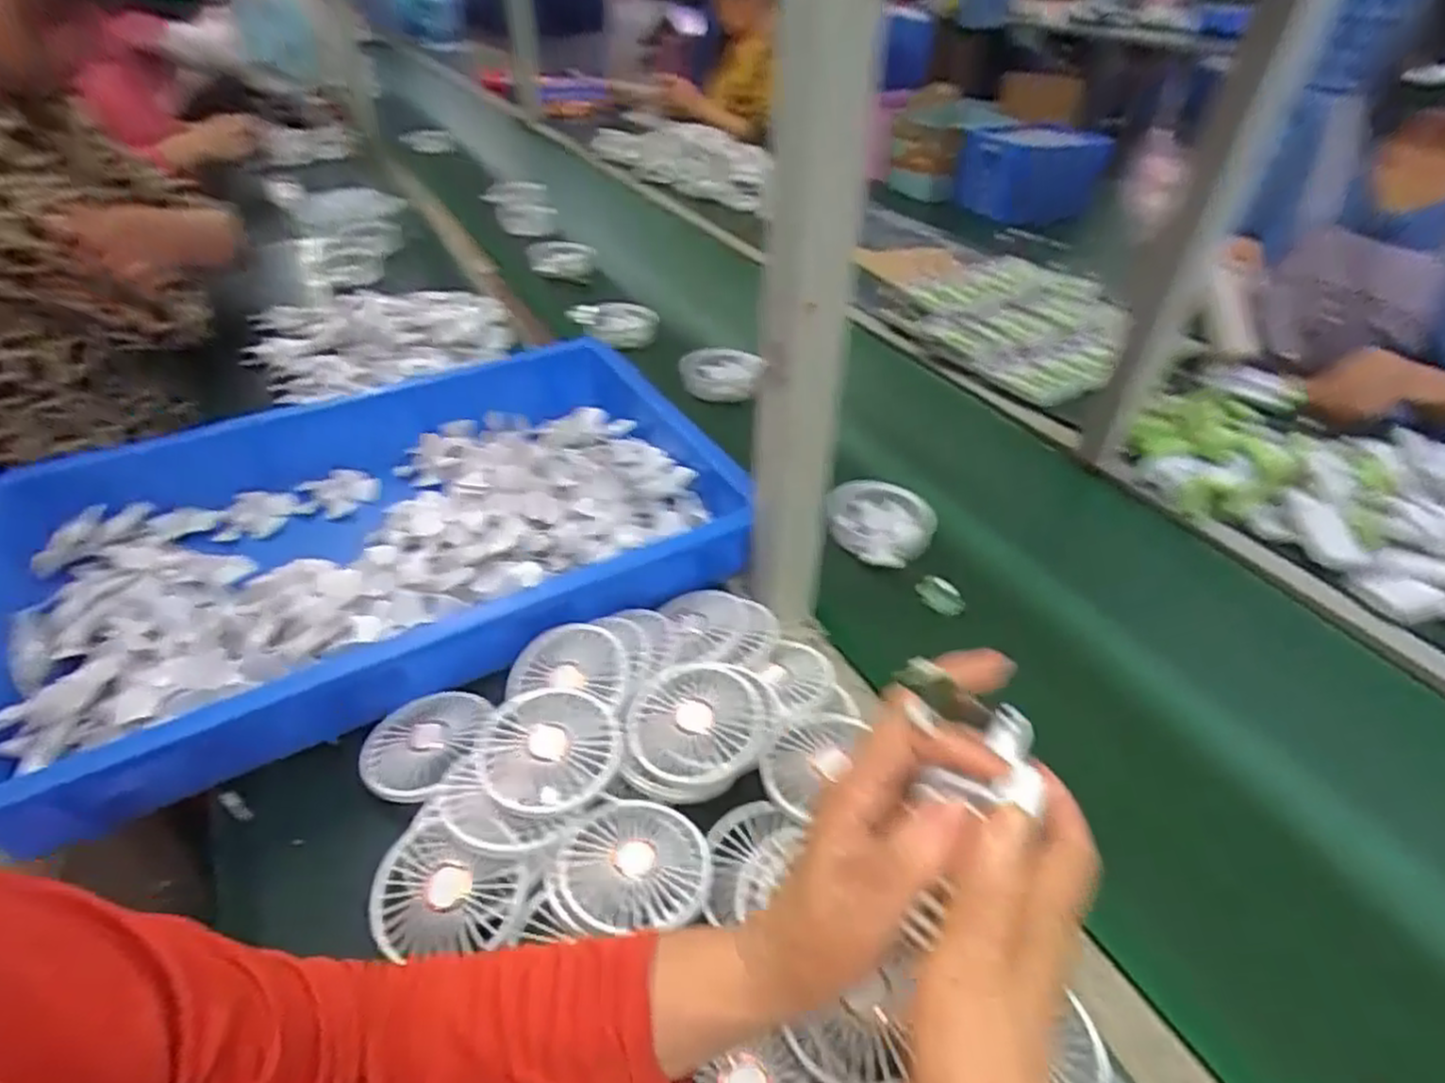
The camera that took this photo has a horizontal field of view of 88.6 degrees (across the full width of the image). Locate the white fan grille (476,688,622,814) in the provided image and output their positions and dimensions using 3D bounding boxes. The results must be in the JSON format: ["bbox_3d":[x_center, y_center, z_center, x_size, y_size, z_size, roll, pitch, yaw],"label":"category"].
[{"bbox_3d":[-0.113,0.130,0.477,0.090,0.014,0.086,1,40,-1],"label":"white fan grille"}]

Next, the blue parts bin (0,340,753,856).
[{"bbox_3d":[-0.301,-0.015,0.633,0.587,0.068,0.379,-16,43,-20],"label":"blue parts bin"}]

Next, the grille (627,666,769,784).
[{"bbox_3d":[-0.015,0.117,0.501,0.082,0.013,0.094,24,44,24],"label":"grille"}]

